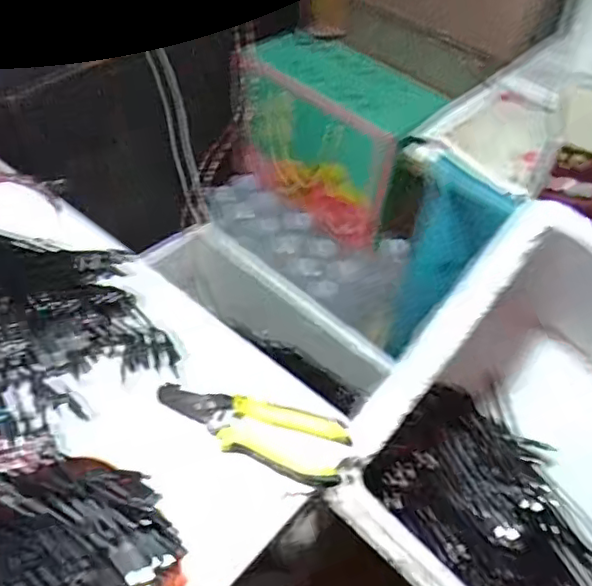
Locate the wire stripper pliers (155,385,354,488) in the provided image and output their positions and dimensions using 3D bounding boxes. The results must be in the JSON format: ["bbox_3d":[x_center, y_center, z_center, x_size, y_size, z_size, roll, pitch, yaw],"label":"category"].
[{"bbox_3d":[-0.039,0.109,0.492,0.157,0.014,0.061,12,49,4],"label":"wire stripper pliers"}]

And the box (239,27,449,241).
[{"bbox_3d":[0.067,-0.267,1.053,0.318,0.231,0.151,37,55,24],"label":"box"}]

